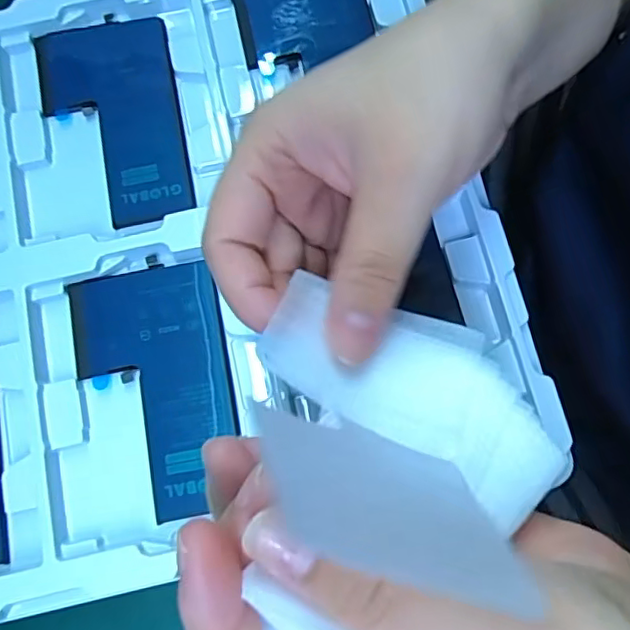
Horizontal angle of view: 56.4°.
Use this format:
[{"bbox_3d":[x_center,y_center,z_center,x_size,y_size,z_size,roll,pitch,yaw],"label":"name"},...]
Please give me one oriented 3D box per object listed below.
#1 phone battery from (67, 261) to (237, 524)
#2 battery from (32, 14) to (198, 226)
[{"bbox_3d":[-0.069,0.031,0.254,0.064,0.005,0.107,-13,77,-1],"label":"phone battery"},{"bbox_3d":[-0.098,-0.095,0.286,0.066,0.005,0.111,-16,77,5],"label":"battery"}]

